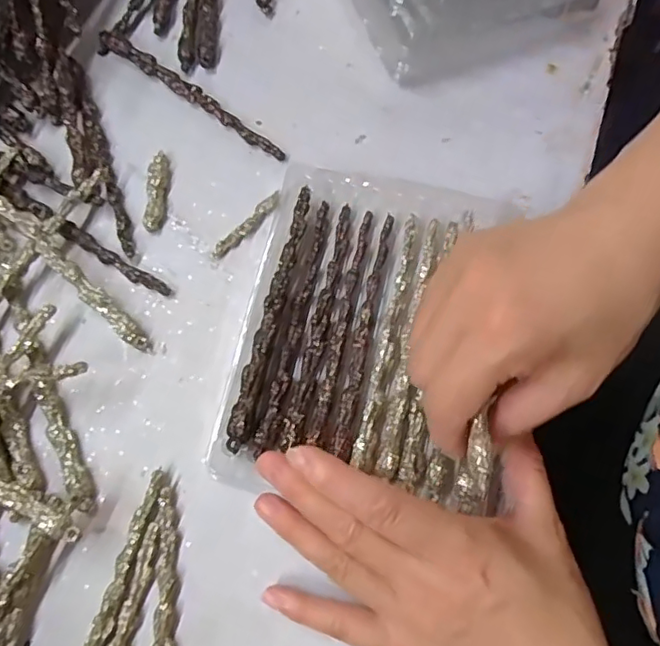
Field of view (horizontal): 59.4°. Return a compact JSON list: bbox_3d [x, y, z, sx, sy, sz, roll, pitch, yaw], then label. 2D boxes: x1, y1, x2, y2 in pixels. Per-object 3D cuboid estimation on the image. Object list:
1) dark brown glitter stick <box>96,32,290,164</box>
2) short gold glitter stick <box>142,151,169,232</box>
[{"bbox_3d":[-0.091,-0.149,0.373,0.152,0.010,0.011,35,76,9],"label":"dark brown glitter stick"},{"bbox_3d":[-0.106,-0.081,0.352,0.012,0.007,0.053,0,73,-1],"label":"short gold glitter stick"}]

